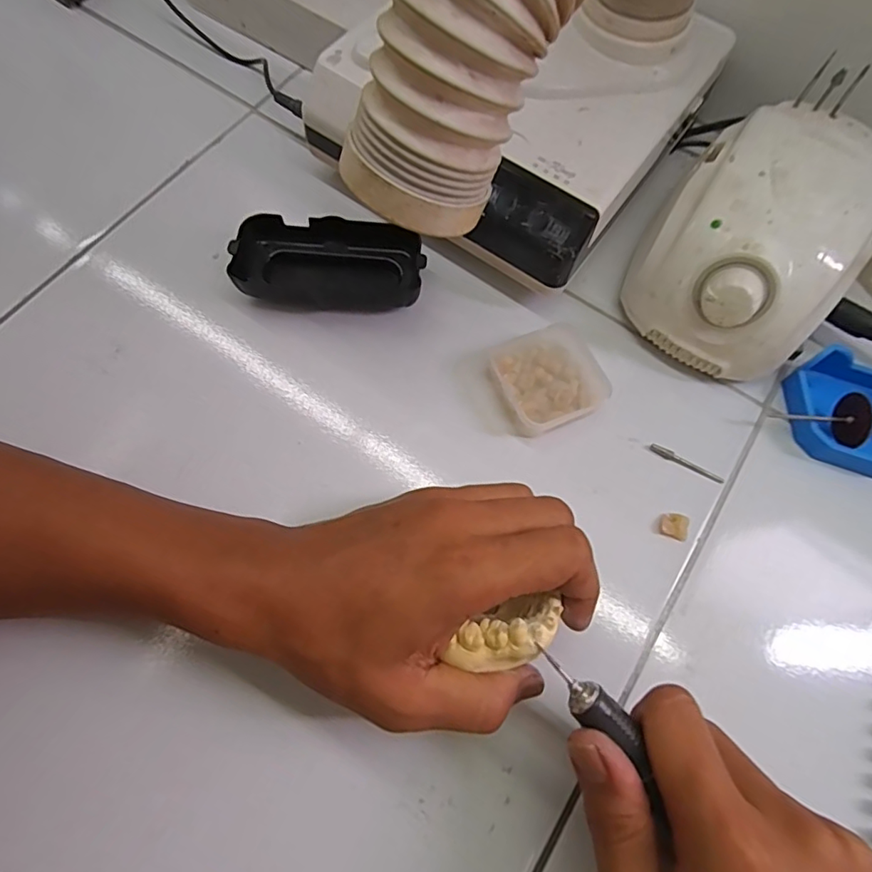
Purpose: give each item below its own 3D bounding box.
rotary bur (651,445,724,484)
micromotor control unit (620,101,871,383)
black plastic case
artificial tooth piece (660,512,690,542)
[{"bbox_3d":[0.143,0.016,0.297,0.043,0.005,0.005,27,72,7],"label":"rotary bur"},{"bbox_3d":[0.184,-0.109,0.299,0.112,0.073,0.139,28,70,6],"label":"micromotor control unit"},{"bbox_3d":[-0.064,-0.107,0.319,0.109,0.024,0.053,1,70,-4],"label":"black plastic case"},{"bbox_3d":[0.130,0.048,0.283,0.015,0.007,0.013,19,69,3],"label":"artificial tooth piece"}]

